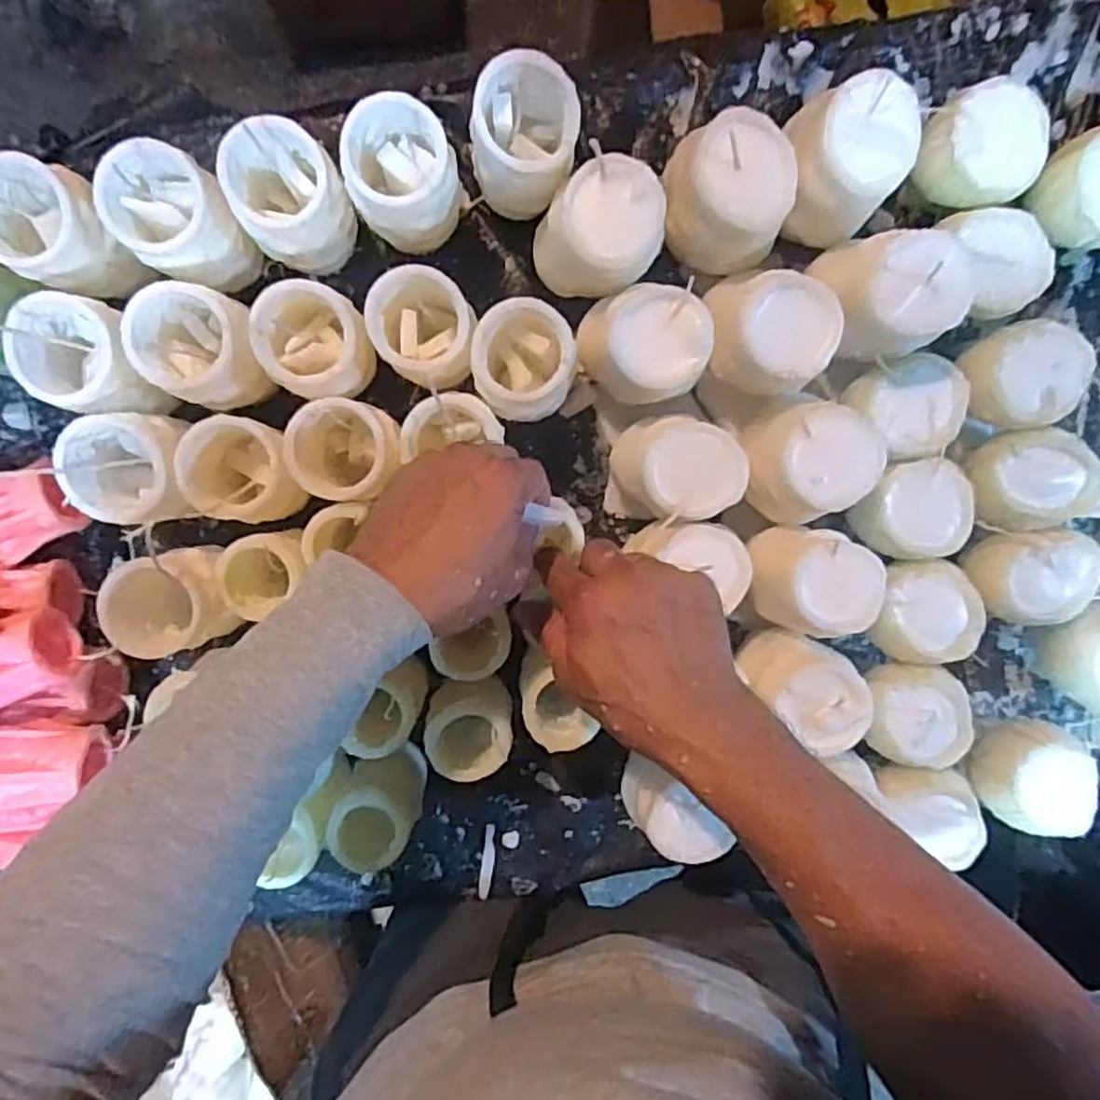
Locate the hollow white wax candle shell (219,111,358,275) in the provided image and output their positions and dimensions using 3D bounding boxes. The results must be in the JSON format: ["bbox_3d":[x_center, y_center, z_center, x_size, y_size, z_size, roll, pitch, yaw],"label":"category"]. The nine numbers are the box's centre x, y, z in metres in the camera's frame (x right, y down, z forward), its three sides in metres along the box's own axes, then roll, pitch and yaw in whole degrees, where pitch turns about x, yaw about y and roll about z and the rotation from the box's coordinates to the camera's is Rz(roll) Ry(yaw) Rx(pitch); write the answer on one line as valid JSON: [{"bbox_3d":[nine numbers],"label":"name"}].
[{"bbox_3d":[-0.153,-0.211,0.436,0.058,0.102,0.054,0,97,0],"label":"hollow white wax candle shell"}]

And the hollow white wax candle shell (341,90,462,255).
[{"bbox_3d":[-0.087,-0.227,0.442,0.061,0.088,0.064,0,97,0],"label":"hollow white wax candle shell"}]

